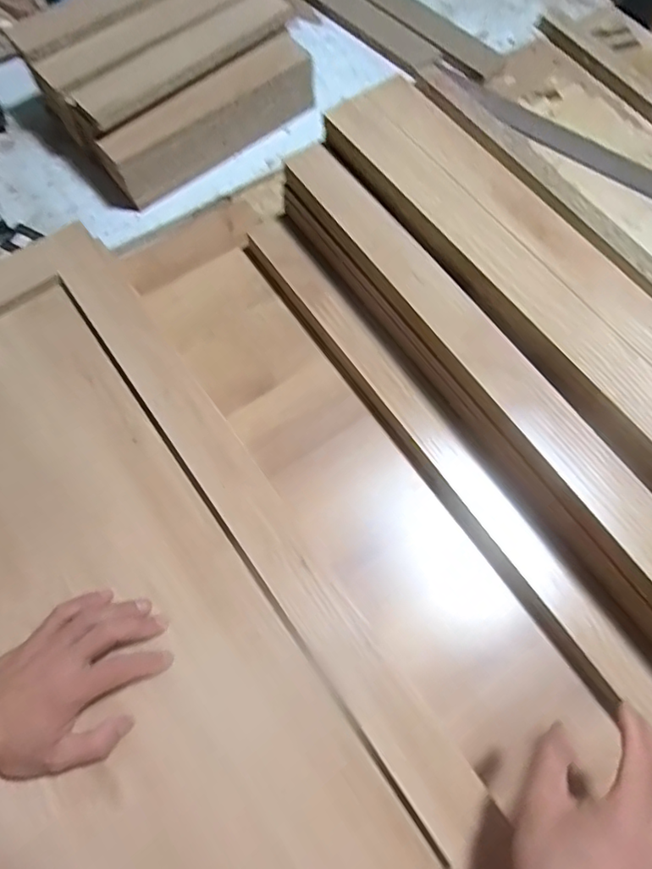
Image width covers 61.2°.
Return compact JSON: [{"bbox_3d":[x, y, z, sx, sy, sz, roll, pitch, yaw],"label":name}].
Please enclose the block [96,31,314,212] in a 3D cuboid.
[{"bbox_3d":[-0.151,-0.407,0.725,0.294,0.092,0.056,-36,72,-13],"label":"block"}]

